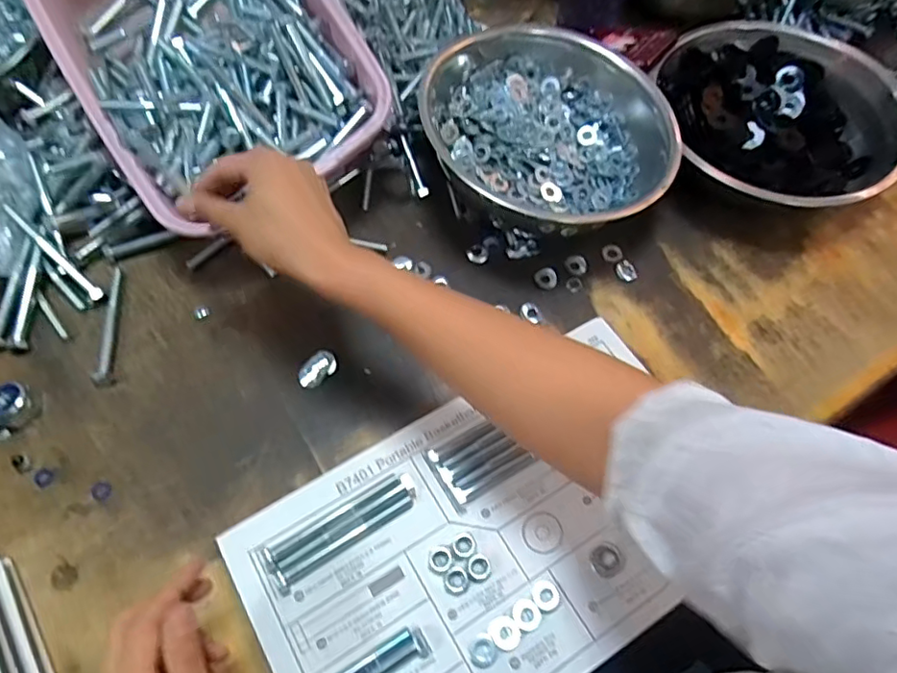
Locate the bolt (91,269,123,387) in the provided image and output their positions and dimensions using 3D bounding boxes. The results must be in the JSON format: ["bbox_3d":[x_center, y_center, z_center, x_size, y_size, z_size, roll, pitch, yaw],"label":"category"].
[{"bbox_3d":[-0.309,-0.011,0.526,0.015,0.008,0.117,-9,64,-6],"label":"bolt"}]

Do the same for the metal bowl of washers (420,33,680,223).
[{"bbox_3d":[0.100,-0.199,0.575,0.243,0.092,0.231,29,67,12],"label":"metal bowl of washers"}]

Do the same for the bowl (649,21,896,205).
[{"bbox_3d":[0.342,-0.228,0.616,0.225,0.072,0.235,1,64,-1],"label":"bowl"}]

